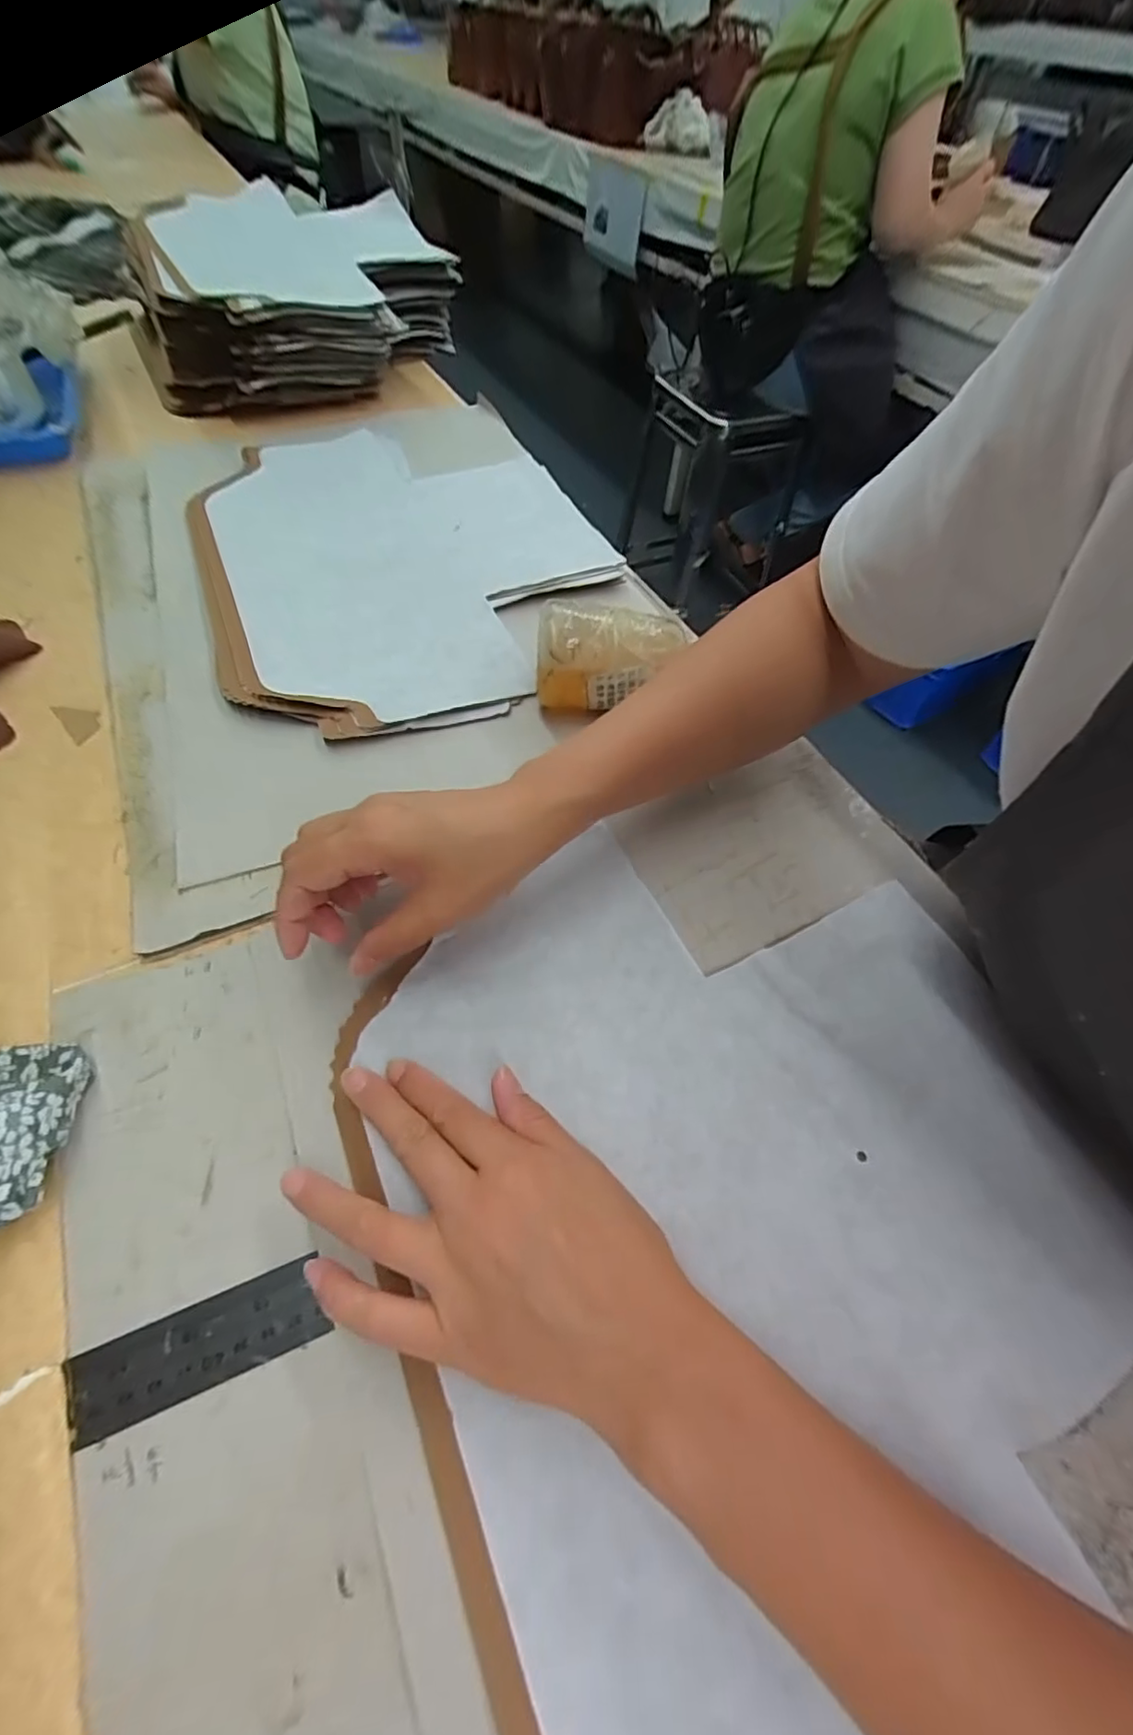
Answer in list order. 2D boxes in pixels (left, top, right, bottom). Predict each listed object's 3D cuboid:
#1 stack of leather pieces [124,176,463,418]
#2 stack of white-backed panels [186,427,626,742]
[{"bbox_3d":[-0.327,-0.680,0.713,0.352,0.101,0.388,-22,61,-15],"label":"stack of leather pieces"},{"bbox_3d":[-0.134,-0.268,0.507,0.318,0.019,0.399,-20,61,-14],"label":"stack of white-backed panels"}]

